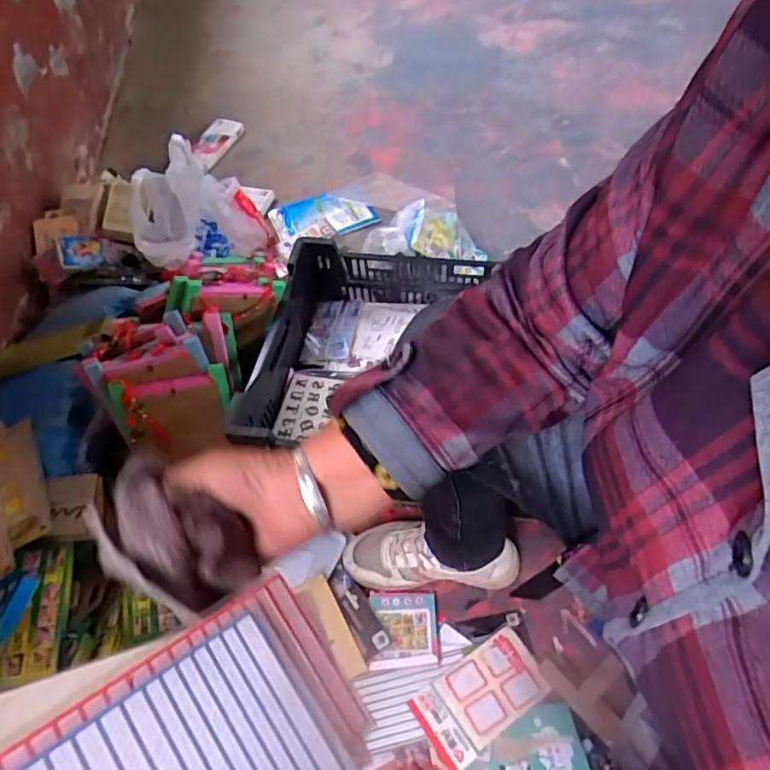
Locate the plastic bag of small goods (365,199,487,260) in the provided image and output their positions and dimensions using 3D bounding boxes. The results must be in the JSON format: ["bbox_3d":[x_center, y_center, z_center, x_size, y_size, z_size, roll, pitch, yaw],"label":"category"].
[{"bbox_3d":[0.089,-0.285,1.061,0.243,0.077,0.091,-2,53,-20],"label":"plastic bag of small goods"}]

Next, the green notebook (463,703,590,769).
[{"bbox_3d":[0.161,0.431,0.669,0.142,0.011,0.088,-7,41,-2],"label":"green notebook"}]

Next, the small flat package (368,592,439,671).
[{"bbox_3d":[0.025,0.327,0.763,0.088,0.011,0.098,-2,55,2],"label":"small flat package"}]

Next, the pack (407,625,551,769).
[{"bbox_3d":[0.119,0.387,0.713,0.161,0.008,0.091,-29,54,-19],"label":"pack"}]

